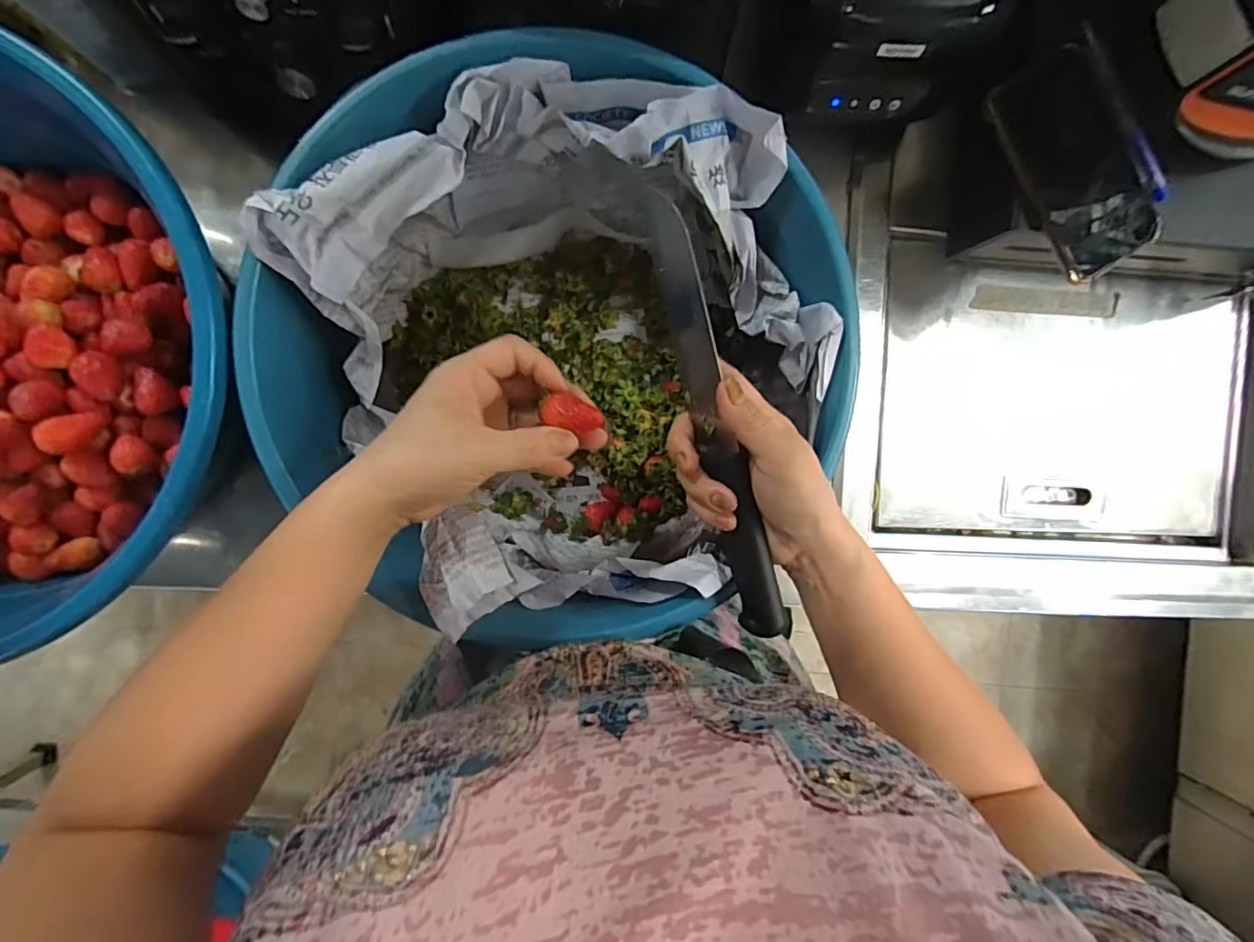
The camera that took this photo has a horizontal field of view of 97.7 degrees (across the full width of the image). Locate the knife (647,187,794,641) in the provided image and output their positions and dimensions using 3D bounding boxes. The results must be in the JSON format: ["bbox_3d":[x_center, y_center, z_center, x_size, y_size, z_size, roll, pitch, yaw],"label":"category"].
[{"bbox_3d":[0.052,-0.029,0.321,0.022,0.026,0.263,-15,95,-4],"label":"knife"}]

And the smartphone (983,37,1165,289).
[{"bbox_3d":[0.339,-0.230,0.415,0.085,0.014,0.157,-31,95,-2],"label":"smartphone"}]

